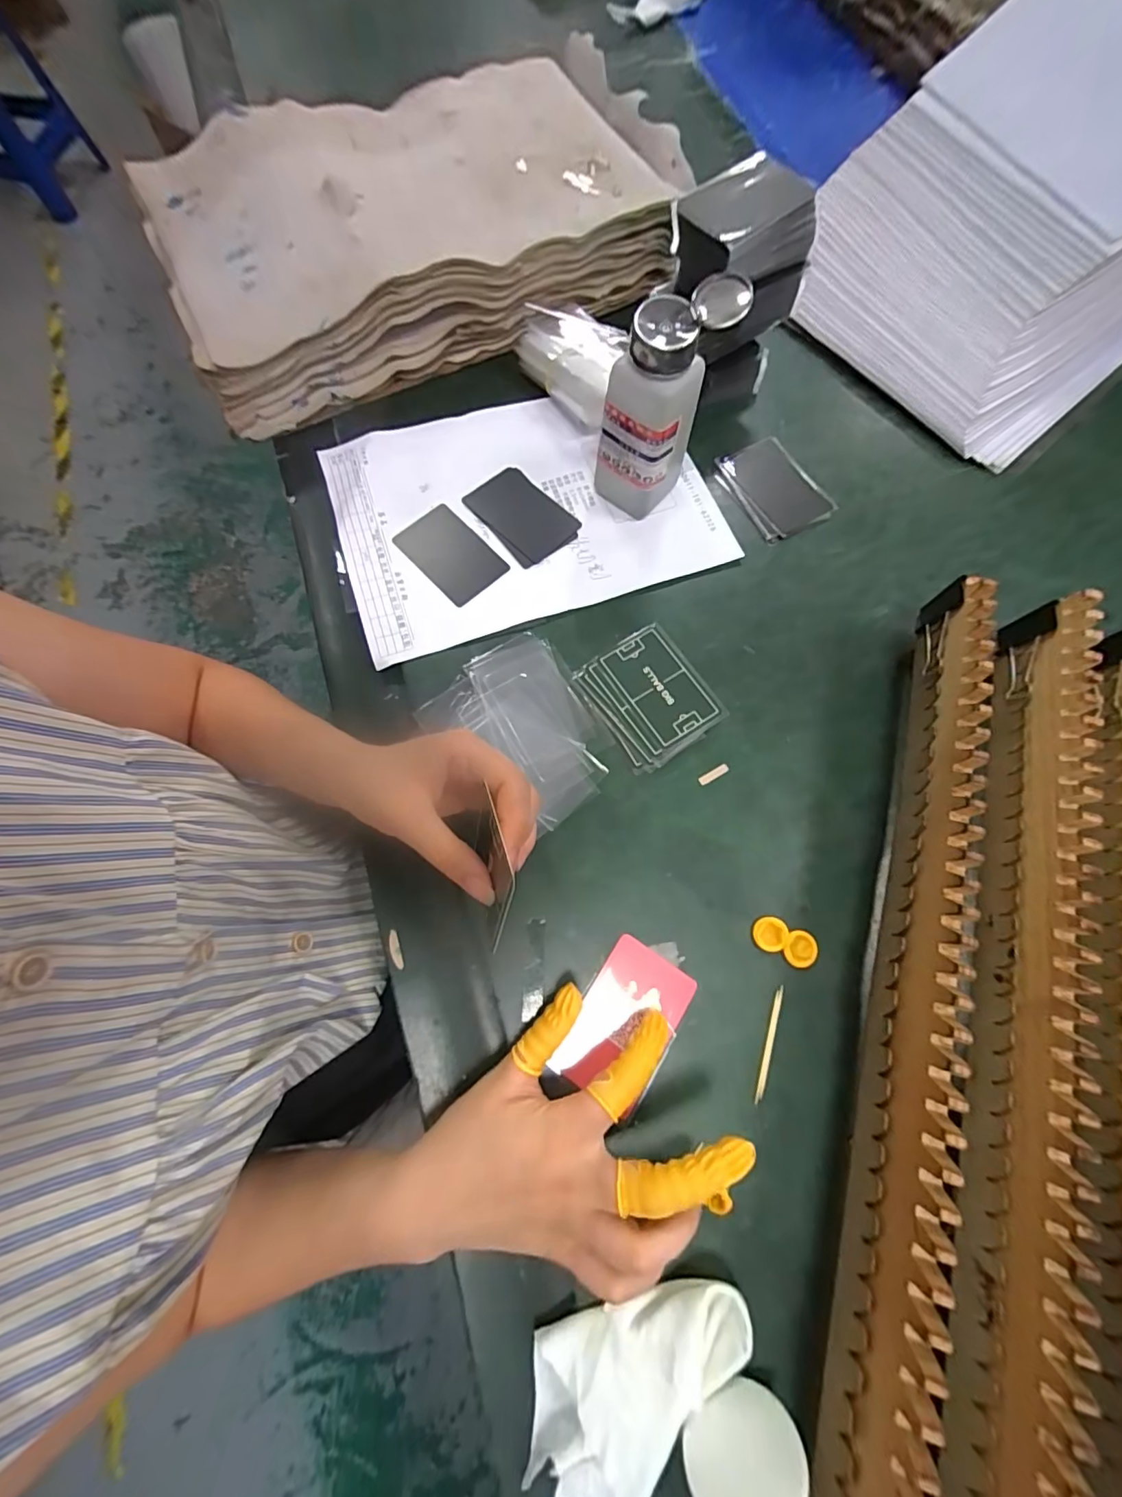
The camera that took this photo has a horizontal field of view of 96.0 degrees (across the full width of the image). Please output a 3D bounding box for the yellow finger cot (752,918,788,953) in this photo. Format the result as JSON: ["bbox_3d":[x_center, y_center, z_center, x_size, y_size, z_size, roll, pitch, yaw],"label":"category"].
[{"bbox_3d":[0.131,0.116,0.315,0.021,0.004,0.020,0,74,0],"label":"yellow finger cot"}]

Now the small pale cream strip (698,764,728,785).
[{"bbox_3d":[0.105,0.018,0.347,0.023,0.004,0.006,-28,76,-7],"label":"small pale cream strip"}]

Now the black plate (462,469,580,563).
[{"bbox_3d":[-0.031,-0.190,0.409,0.085,0.006,0.054,44,79,11],"label":"black plate"}]

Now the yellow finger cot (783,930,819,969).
[{"bbox_3d":[0.149,0.124,0.311,0.019,0.004,0.021,23,76,6],"label":"yellow finger cot"}]

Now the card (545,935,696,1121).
[{"bbox_3d":[0.038,0.164,0.302,0.054,0.004,0.086,32,77,8],"label":"card"}]

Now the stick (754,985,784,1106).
[{"bbox_3d":[0.124,0.175,0.299,0.004,0.004,0.064,18,75,5],"label":"stick"}]

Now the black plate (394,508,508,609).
[{"bbox_3d":[-0.087,-0.152,0.399,0.053,0.004,0.084,-42,78,-11],"label":"black plate"}]

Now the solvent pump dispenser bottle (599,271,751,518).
[{"bbox_3d":[0.068,-0.236,0.357,0.075,0.138,0.053,-35,77,-9],"label":"solvent pump dispenser bottle"}]

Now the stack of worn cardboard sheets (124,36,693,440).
[{"bbox_3d":[-0.122,-0.469,0.448,0.448,0.082,0.255,-26,76,-7],"label":"stack of worn cardboard sheets"}]

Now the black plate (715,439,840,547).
[{"bbox_3d":[0.173,-0.216,0.416,0.062,0.009,0.093,-28,76,-8],"label":"black plate"}]

